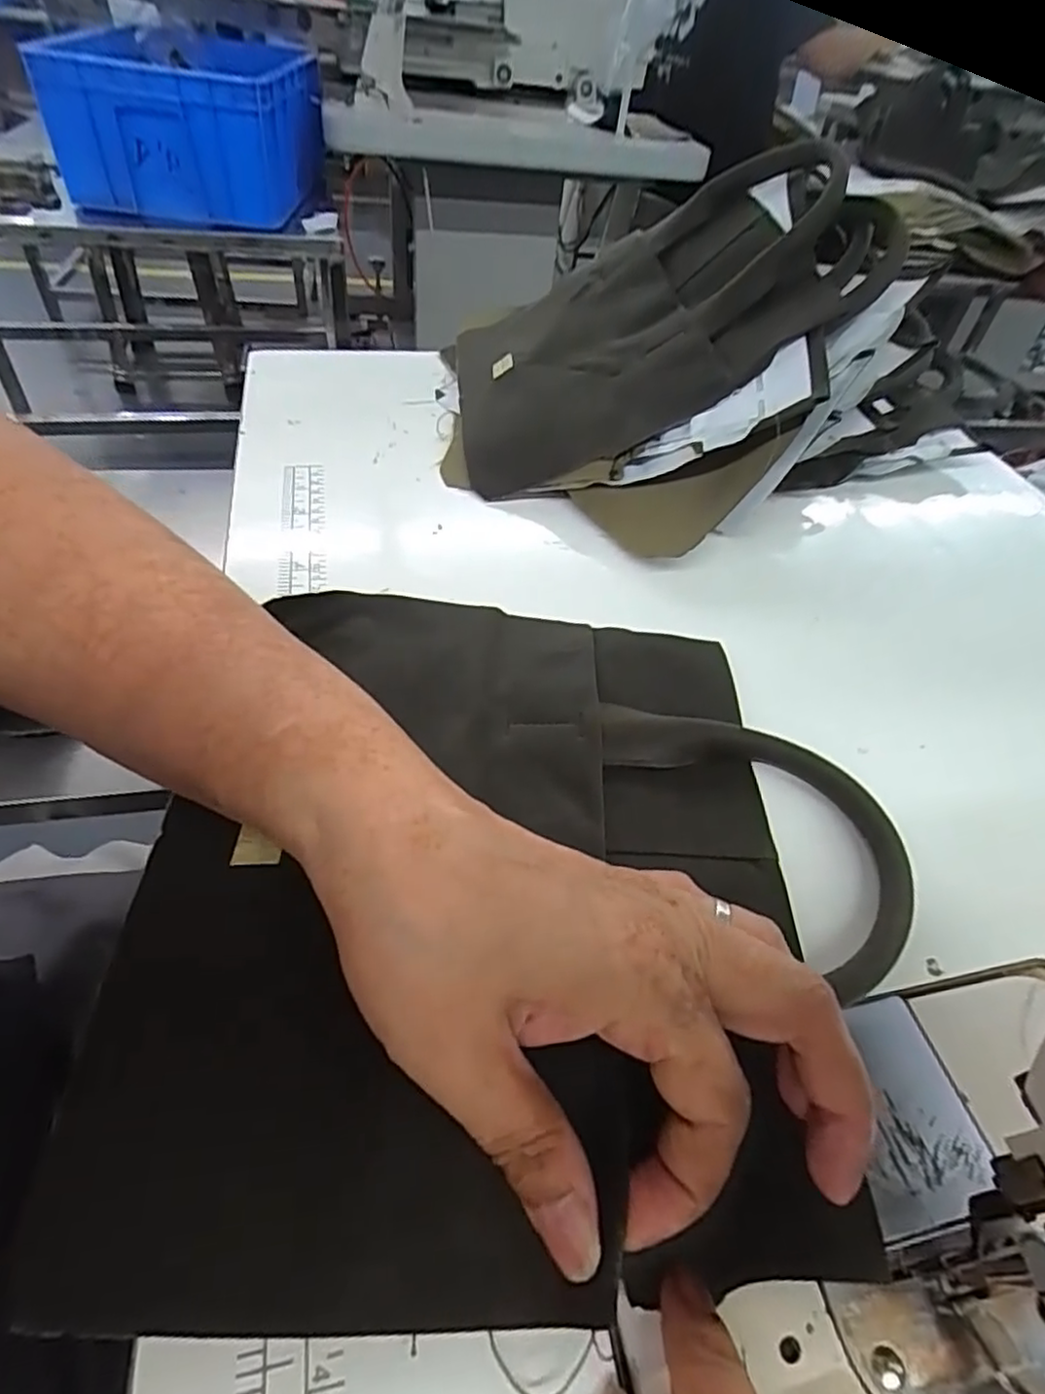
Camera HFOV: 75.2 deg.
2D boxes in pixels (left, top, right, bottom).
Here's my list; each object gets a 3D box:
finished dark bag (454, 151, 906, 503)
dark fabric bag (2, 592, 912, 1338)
[{"bbox_3d":[0.079,-0.244,0.430,0.261,0.035,0.213,-22,53,15],"label":"finished dark bag"},{"bbox_3d":[0.004,0.052,0.239,0.250,0.022,0.249,3,48,-2],"label":"dark fabric bag"}]

